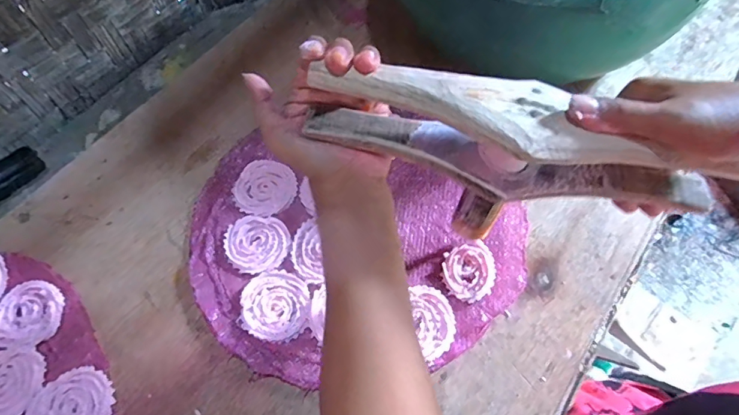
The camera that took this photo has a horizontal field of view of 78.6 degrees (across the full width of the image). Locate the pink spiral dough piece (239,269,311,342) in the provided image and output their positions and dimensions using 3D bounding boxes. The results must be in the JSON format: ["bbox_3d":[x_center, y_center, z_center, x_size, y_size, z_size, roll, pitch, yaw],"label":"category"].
[{"bbox_3d":[-0.099,0.101,0.470,0.076,0.007,0.071,-2,60,3],"label":"pink spiral dough piece"}]

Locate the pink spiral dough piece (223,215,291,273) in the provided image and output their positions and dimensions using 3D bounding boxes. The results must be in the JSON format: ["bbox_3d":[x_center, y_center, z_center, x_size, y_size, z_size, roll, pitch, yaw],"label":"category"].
[{"bbox_3d":[-0.128,0.041,0.512,0.074,0.006,0.068,-2,60,3],"label":"pink spiral dough piece"}]

